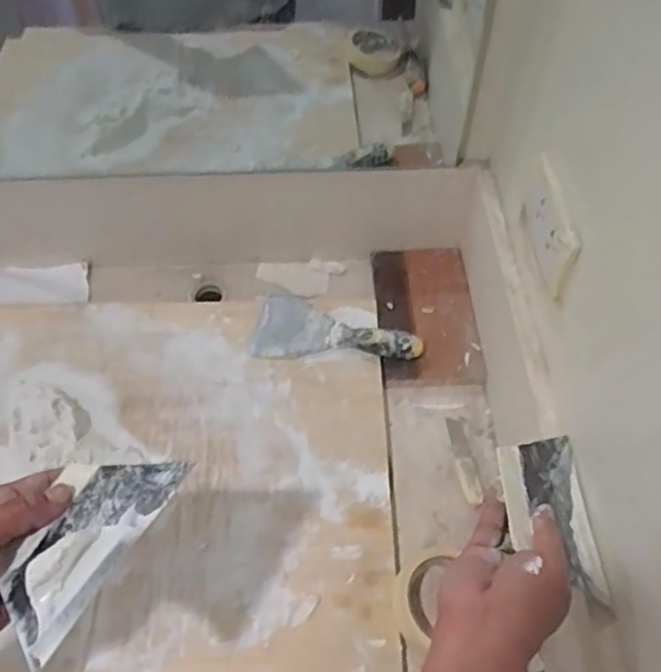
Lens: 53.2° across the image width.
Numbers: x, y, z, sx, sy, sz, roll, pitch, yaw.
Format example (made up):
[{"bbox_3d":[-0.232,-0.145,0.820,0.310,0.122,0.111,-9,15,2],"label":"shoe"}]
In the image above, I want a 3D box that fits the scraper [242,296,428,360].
[{"bbox_3d":[0.008,-0.006,0.788,0.199,0.031,0.086,10,57,7],"label":"scraper"}]

